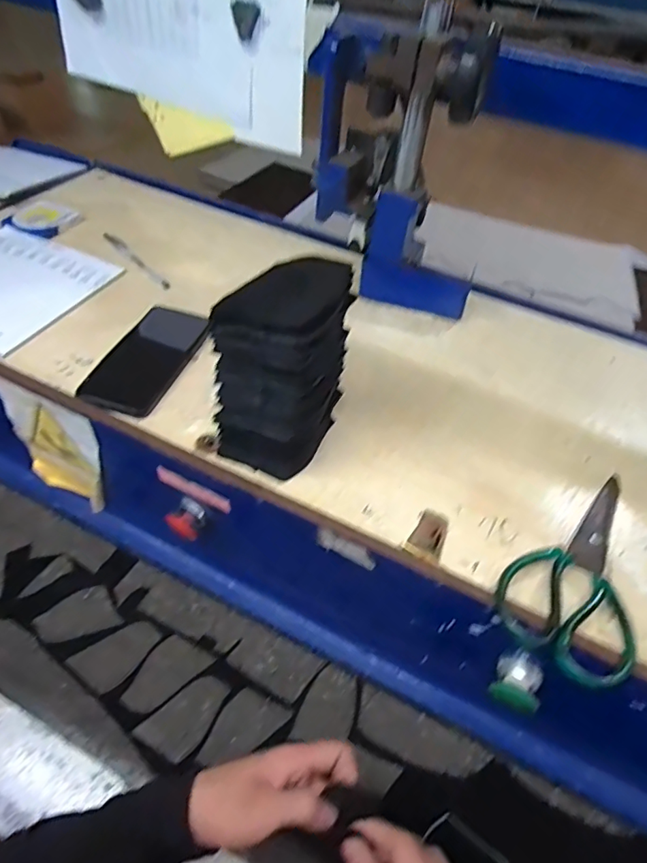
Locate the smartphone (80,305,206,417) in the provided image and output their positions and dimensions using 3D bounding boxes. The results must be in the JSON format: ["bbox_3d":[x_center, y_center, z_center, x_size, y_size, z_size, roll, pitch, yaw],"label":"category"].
[{"bbox_3d":[-0.179,-0.087,0.543,0.078,0.011,0.178,15,48,7],"label":"smartphone"}]

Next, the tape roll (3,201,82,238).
[{"bbox_3d":[-0.387,-0.291,0.688,0.078,0.011,0.076,3,47,-3],"label":"tape roll"}]

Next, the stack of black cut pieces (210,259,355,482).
[{"bbox_3d":[-0.031,-0.052,0.425,0.084,0.163,0.102,19,48,11],"label":"stack of black cut pieces"}]

